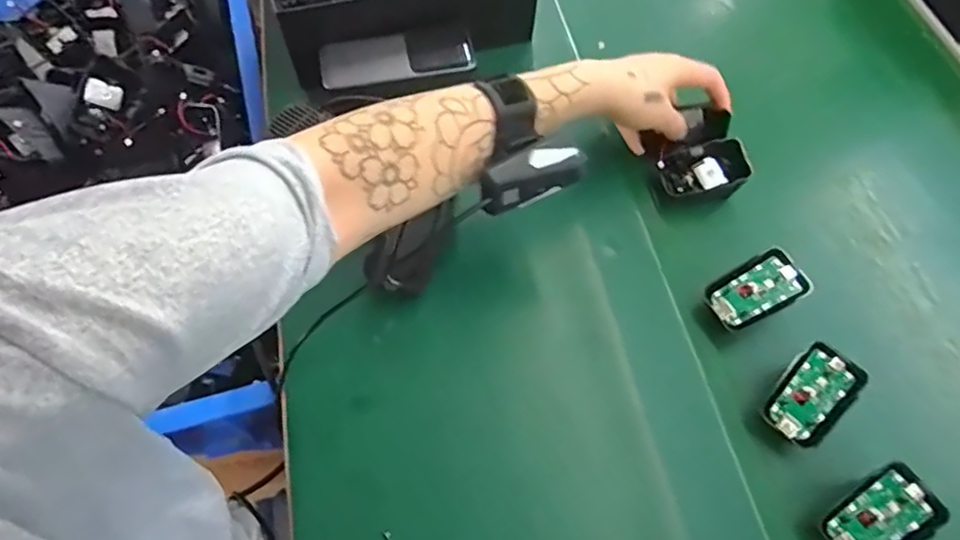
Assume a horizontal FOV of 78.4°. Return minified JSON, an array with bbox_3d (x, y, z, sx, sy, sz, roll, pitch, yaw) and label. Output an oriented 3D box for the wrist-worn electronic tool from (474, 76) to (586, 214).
[{"bbox_3d":[0.034,-0.061,0.379,0.071,0.022,0.027,-24,65,-15],"label":"wrist-worn electronic tool"}]

